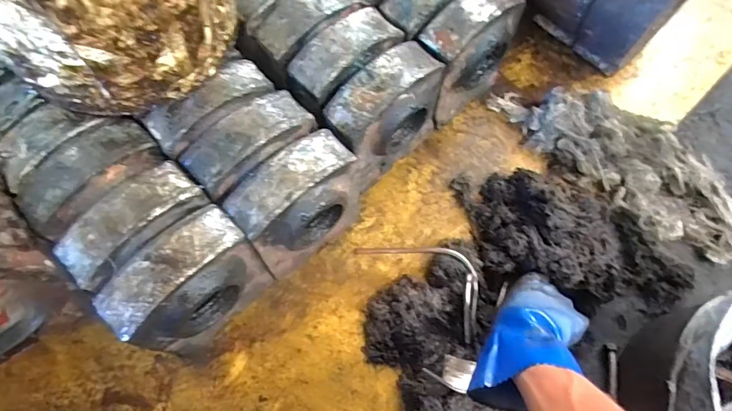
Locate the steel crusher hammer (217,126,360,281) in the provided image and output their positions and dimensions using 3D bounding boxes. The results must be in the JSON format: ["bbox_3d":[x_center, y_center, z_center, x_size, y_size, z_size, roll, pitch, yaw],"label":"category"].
[{"bbox_3d":[-0.085,0.003,0.600,0.161,0.189,0.085,-41,73,-17],"label":"steel crusher hammer"}]

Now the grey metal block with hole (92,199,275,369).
[{"bbox_3d":[-0.208,0.102,0.556,0.093,0.187,0.163,36,70,14],"label":"grey metal block with hole"}]

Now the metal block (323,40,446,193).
[{"bbox_3d":[0.025,-0.121,0.655,0.084,0.193,0.172,40,71,15],"label":"metal block"}]

